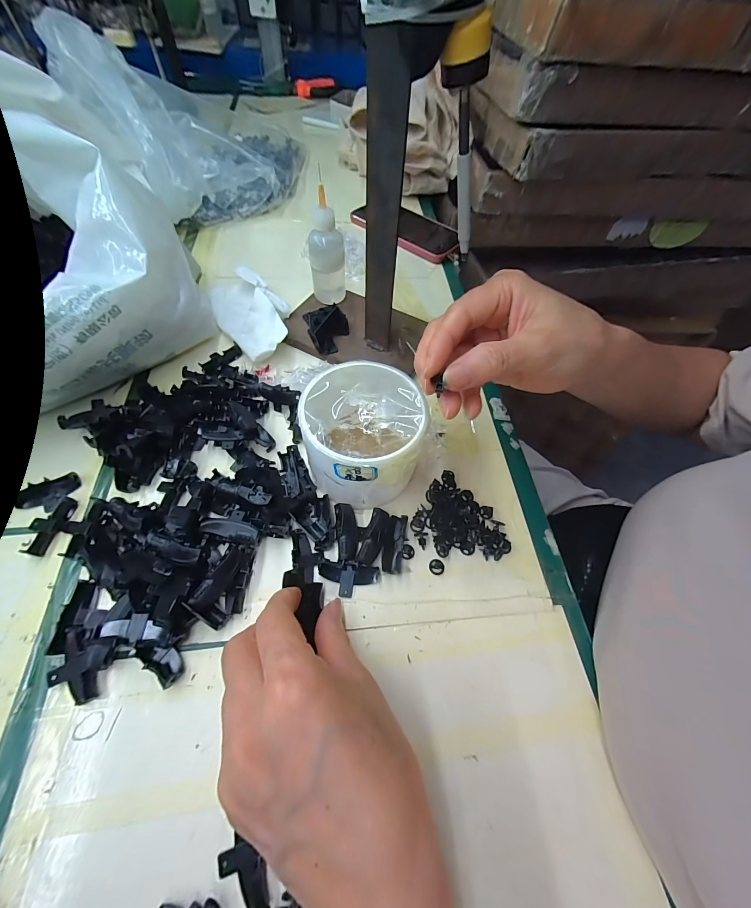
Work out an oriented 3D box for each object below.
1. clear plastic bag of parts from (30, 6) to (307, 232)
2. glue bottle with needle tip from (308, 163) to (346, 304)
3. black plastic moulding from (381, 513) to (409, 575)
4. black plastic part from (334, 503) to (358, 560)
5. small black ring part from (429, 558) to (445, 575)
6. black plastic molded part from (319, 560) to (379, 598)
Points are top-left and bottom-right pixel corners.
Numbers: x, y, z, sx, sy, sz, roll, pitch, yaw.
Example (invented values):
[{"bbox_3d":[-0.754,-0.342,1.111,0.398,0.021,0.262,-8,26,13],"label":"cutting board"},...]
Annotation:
[{"bbox_3d":[-0.198,-0.432,0.445,0.297,0.140,0.205,-39,69,-23],"label":"clear plastic bag of parts"},{"bbox_3d":[-0.048,-0.199,0.336,0.034,0.113,0.029,-2,60,-5],"label":"glue bottle with needle tip"},{"bbox_3d":[0.014,0.065,0.243,0.015,0.011,0.040,14,59,4],"label":"black plastic moulding"},{"bbox_3d":[-0.021,0.057,0.244,0.015,0.010,0.041,-3,60,-6],"label":"black plastic part"},{"bbox_3d":[0.044,0.080,0.239,0.011,0.004,0.011,2,59,-3],"label":"small black ring part"},{"bbox_3d":[-0.019,0.085,0.229,0.041,0.011,0.022,6,59,-1],"label":"black plastic molded part"}]

